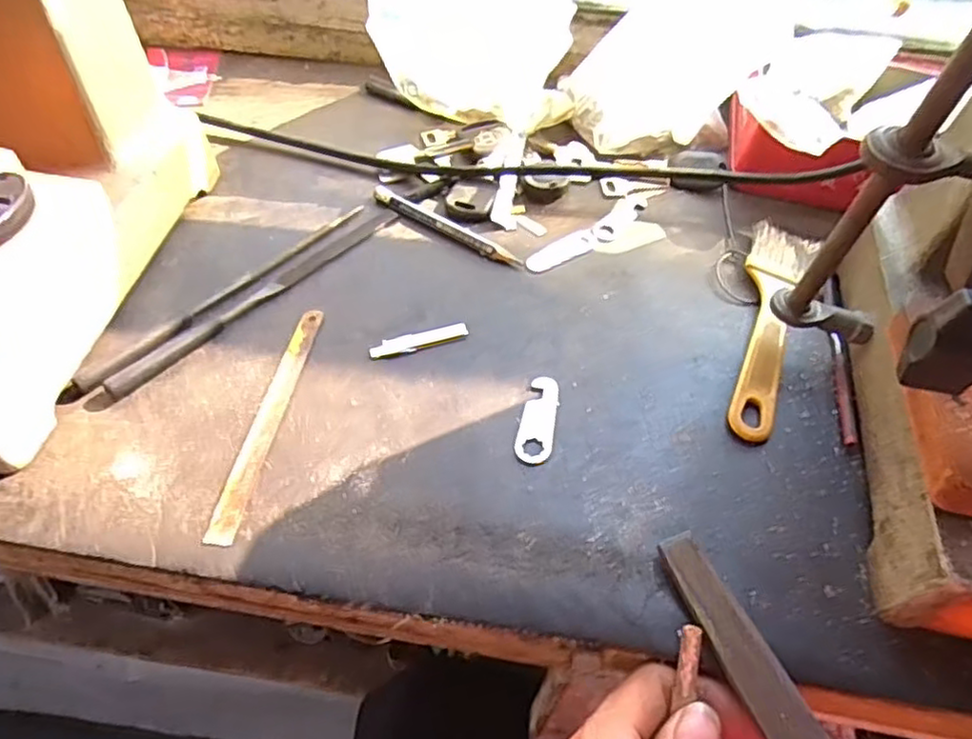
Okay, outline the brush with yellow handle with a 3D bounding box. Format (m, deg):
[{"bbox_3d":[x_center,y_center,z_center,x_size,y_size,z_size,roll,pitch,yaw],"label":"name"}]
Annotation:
[{"bbox_3d":[0.143,-0.025,0.352,0.033,0.007,0.146,19,55,12],"label":"brush with yellow handle"}]

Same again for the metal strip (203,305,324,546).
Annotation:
[{"bbox_3d":[-0.098,0.020,0.313,0.012,0.004,0.125,8,54,4],"label":"metal strip"}]

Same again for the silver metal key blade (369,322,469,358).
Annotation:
[{"bbox_3d":[-0.033,-0.015,0.341,0.048,0.004,0.011,-13,55,-12],"label":"silver metal key blade"}]

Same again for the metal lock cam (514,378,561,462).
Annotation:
[{"bbox_3d":[0.024,0.021,0.311,0.016,0.004,0.045,10,54,5],"label":"metal lock cam"}]

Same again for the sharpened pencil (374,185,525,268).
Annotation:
[{"bbox_3d":[-0.024,-0.080,0.389,0.102,0.004,0.011,32,59,20],"label":"sharpened pencil"}]

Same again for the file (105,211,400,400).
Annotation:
[{"bbox_3d":[-0.113,-0.041,0.354,0.011,0.009,0.175,35,60,22],"label":"file"}]

